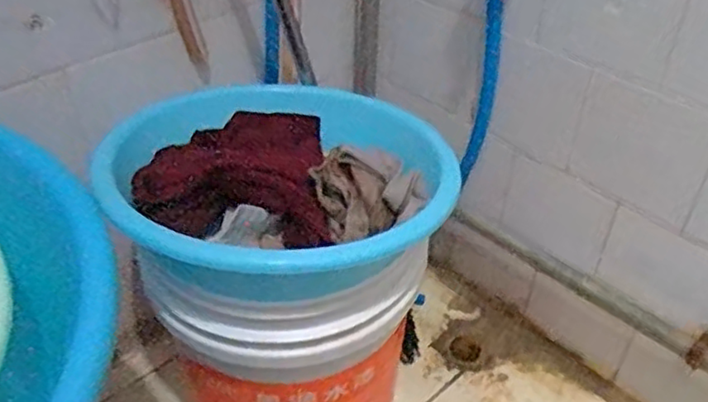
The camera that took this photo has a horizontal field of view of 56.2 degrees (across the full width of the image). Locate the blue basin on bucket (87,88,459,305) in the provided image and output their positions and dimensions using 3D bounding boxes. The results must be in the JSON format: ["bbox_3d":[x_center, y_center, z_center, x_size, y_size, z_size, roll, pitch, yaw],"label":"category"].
[{"bbox_3d":[-0.075,-0.021,0.648,0.301,0.101,0.304,-25,46,-26],"label":"blue basin on bucket"}]

